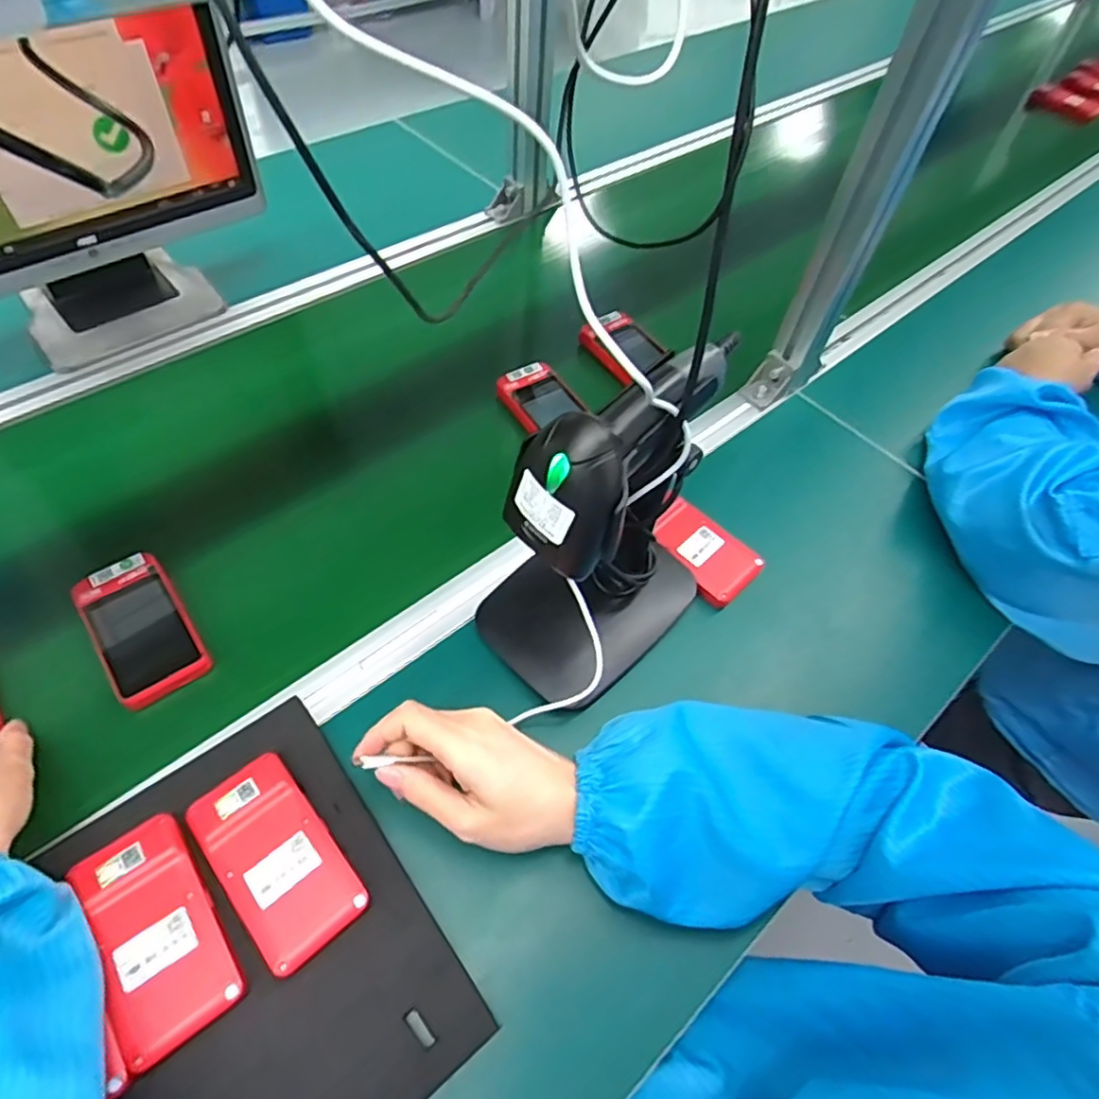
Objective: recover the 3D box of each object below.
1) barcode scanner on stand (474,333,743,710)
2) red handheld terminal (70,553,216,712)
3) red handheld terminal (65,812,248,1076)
[{"bbox_3d":[0.038,-0.012,0.437,0.156,0.241,0.106,-38,67,-23],"label":"barcode scanner on stand"},{"bbox_3d":[-0.314,0.059,0.499,0.065,0.016,0.122,-32,65,-21],"label":"red handheld terminal"},{"bbox_3d":[-0.226,0.218,0.371,0.059,0.011,0.119,-31,65,-20],"label":"red handheld terminal"}]

